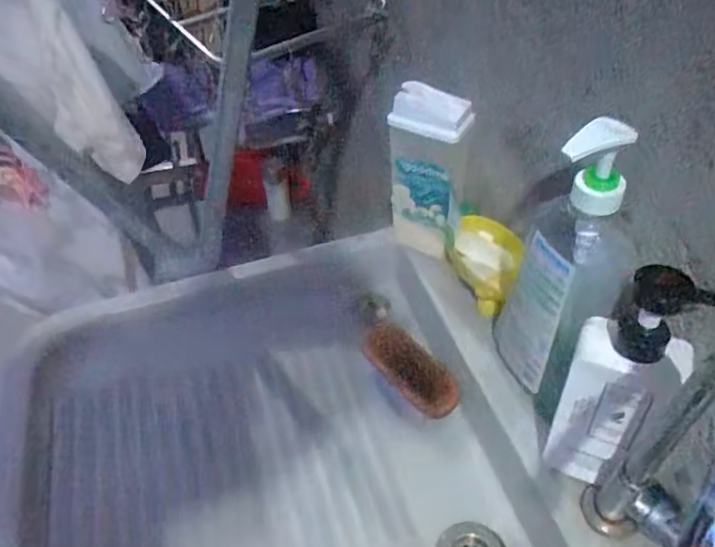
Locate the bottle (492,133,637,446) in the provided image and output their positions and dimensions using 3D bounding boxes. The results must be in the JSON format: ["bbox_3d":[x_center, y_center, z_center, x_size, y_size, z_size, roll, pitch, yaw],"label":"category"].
[{"bbox_3d":[0.177,0.017,0.502,0.083,0.300,0.077,26,53,24],"label":"bottle"}]

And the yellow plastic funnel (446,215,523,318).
[{"bbox_3d":[0.145,-0.009,0.680,0.079,0.055,0.114,10,48,12],"label":"yellow plastic funnel"}]

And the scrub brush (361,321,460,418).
[{"bbox_3d":[0.060,0.112,0.686,0.051,0.029,0.139,-32,53,-25],"label":"scrub brush"}]

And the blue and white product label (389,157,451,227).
[{"bbox_3d":[0.073,-0.094,0.678,0.080,0.089,0.013,26,53,24],"label":"blue and white product label"}]

